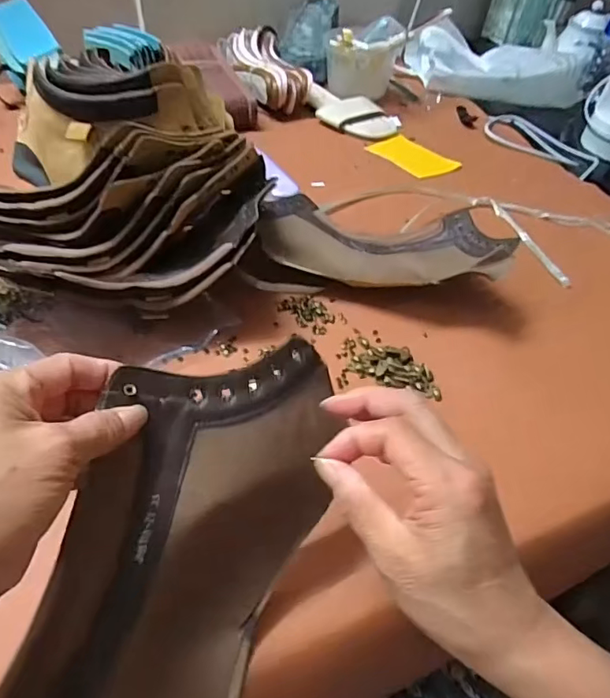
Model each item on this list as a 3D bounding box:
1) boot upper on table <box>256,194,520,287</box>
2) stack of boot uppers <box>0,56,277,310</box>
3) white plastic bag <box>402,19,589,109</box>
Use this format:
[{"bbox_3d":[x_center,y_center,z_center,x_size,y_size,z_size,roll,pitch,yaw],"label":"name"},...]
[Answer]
[{"bbox_3d":[0.078,-0.127,0.549,0.265,0.070,0.135,17,48,12],"label":"boot upper on table"},{"bbox_3d":[-0.197,-0.166,0.515,0.291,0.128,0.310,-3,47,-7],"label":"stack of boot uppers"},{"bbox_3d":[0.388,-0.559,1.013,0.349,0.095,0.218,1,46,-4],"label":"white plastic bag"}]

